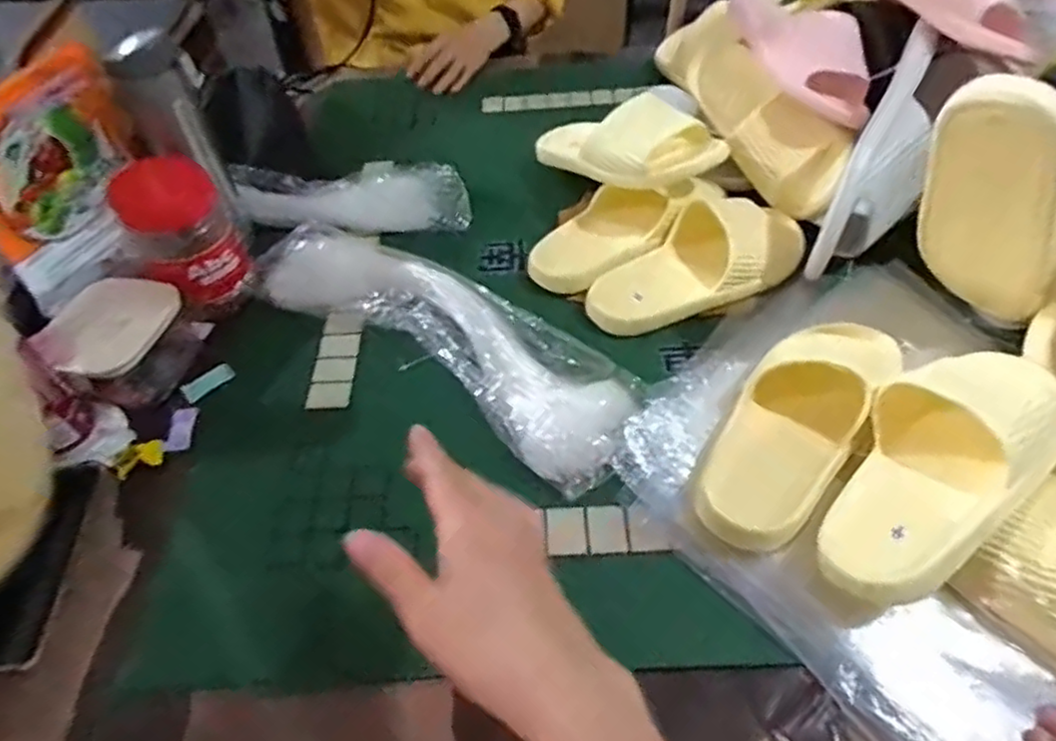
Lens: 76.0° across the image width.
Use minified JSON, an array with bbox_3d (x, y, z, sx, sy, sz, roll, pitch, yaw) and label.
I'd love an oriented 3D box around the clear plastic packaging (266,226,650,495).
[{"bbox_3d":[-0.083,-0.040,0.635,0.421,0.040,0.131,30,57,26],"label":"clear plastic packaging"}]

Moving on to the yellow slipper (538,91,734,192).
[{"bbox_3d":[0.086,-0.247,0.728,0.092,0.079,0.238,-34,35,-24],"label":"yellow slipper"}]

